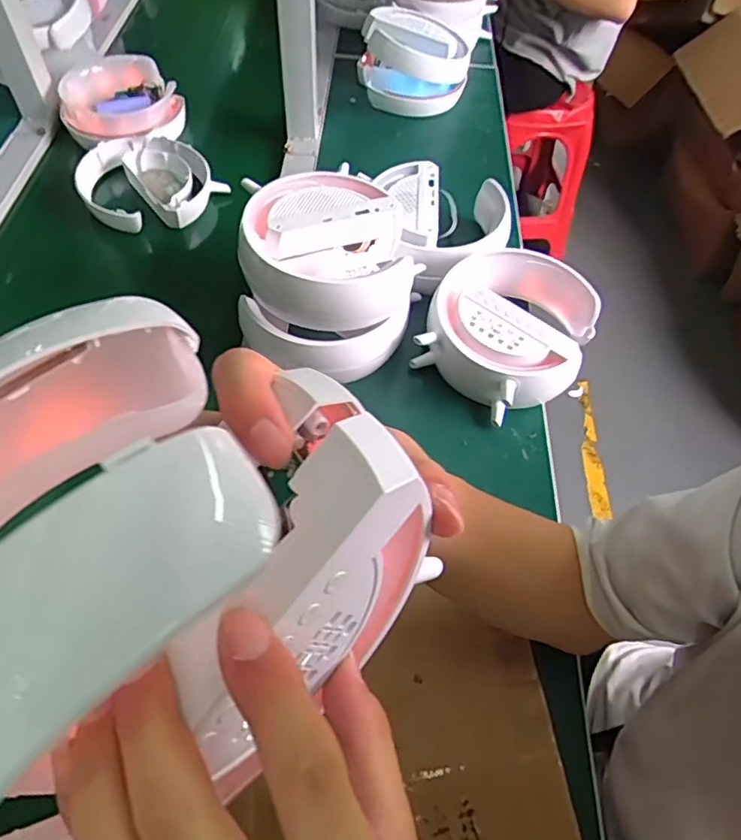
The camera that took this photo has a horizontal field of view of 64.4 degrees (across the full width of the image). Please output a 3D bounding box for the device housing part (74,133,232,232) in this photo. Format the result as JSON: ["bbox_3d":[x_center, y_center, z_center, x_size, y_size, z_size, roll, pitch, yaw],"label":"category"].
[{"bbox_3d":[-0.264,-0.277,0.710,0.149,0.055,0.154,-25,61,-19],"label":"device housing part"}]

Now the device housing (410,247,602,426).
[{"bbox_3d":[0.131,-0.086,0.560,0.151,0.057,0.159,35,60,18],"label":"device housing"}]

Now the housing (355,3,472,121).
[{"bbox_3d":[0.062,-0.500,0.816,0.145,0.079,0.141,-6,57,-8],"label":"housing"}]

